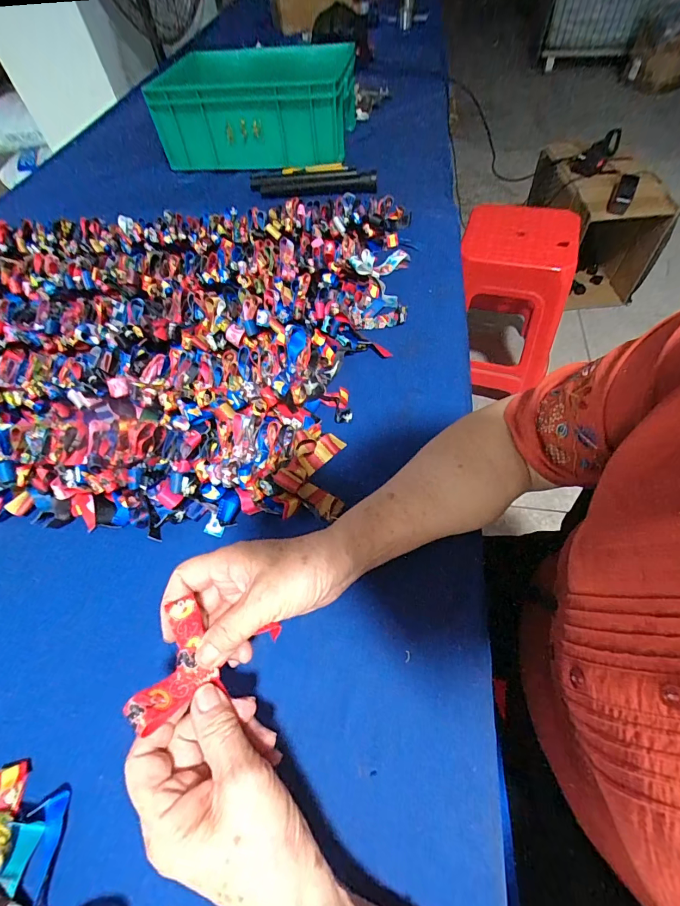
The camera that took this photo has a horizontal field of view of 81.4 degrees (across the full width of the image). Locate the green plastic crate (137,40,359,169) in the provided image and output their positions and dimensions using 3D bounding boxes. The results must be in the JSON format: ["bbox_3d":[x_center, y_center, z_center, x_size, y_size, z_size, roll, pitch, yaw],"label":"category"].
[{"bbox_3d":[-0.176,-0.744,0.839,0.405,0.183,0.223,2,59,5],"label":"green plastic crate"}]

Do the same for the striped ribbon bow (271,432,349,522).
[{"bbox_3d":[-0.025,0.015,0.422,0.068,0.052,0.111,6,57,9],"label":"striped ribbon bow"}]

